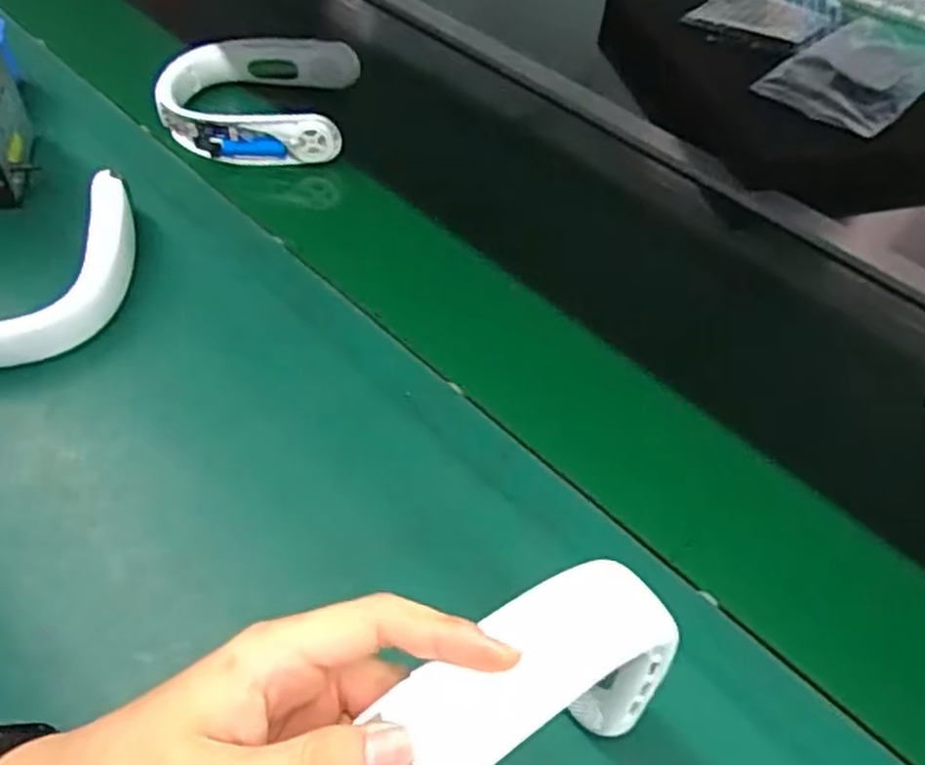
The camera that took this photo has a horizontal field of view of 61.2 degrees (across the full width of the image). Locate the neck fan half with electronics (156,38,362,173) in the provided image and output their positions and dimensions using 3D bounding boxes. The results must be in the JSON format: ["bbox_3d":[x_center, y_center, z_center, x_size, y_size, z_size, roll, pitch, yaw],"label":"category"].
[{"bbox_3d":[-0.217,-0.302,0.832,0.189,0.049,0.164,4,52,-6],"label":"neck fan half with electronics"}]

